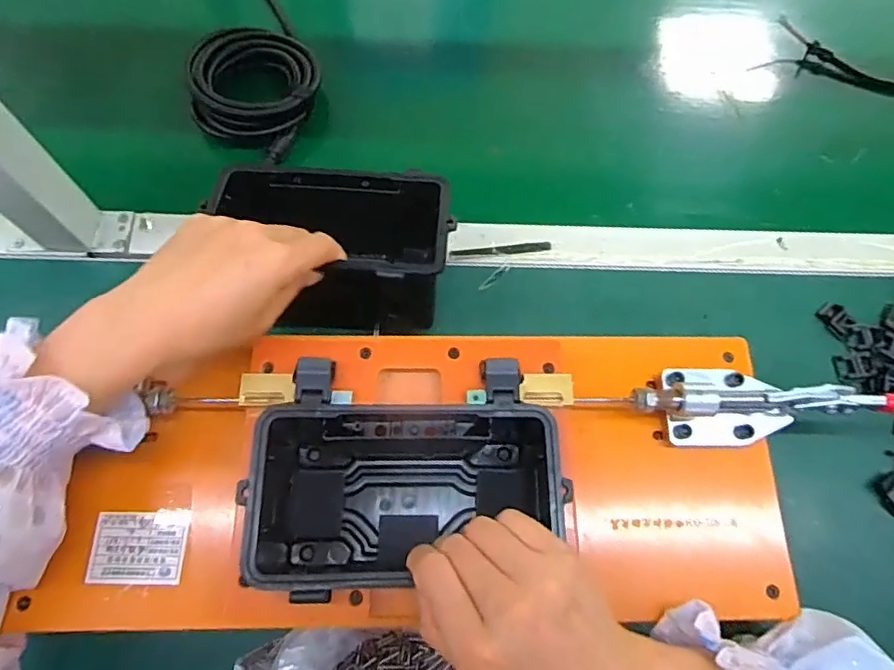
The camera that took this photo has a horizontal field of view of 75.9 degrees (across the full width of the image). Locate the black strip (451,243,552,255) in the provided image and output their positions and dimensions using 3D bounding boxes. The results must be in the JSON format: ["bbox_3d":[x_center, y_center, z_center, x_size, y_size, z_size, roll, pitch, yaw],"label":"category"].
[{"bbox_3d":[0.049,-0.076,0.508,0.089,0.006,0.009,-6,70,-4],"label":"black strip"}]

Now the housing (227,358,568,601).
[{"bbox_3d":[-0.023,0.090,0.358,0.175,0.092,0.129,3,70,-1],"label":"housing"}]

